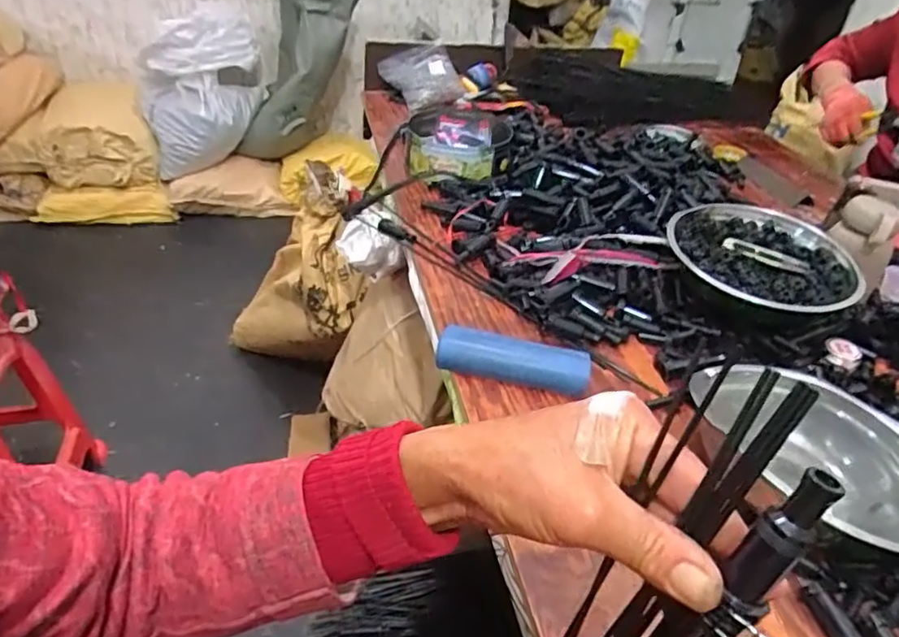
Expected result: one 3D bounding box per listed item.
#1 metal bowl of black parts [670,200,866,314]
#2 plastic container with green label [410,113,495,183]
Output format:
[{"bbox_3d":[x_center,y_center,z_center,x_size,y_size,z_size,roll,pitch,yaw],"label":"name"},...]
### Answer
[{"bbox_3d":[0.388,-0.074,0.744,0.220,0.052,0.195,31,43,29],"label":"metal bowl of black parts"},{"bbox_3d":[0.001,-0.304,1.047,0.144,0.044,0.177,2,37,-5],"label":"plastic container with green label"}]

